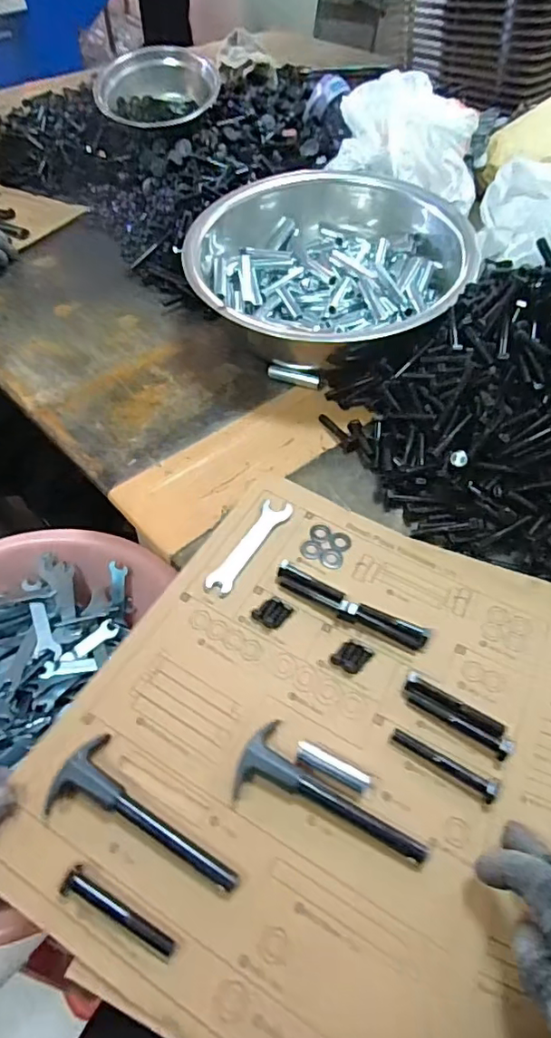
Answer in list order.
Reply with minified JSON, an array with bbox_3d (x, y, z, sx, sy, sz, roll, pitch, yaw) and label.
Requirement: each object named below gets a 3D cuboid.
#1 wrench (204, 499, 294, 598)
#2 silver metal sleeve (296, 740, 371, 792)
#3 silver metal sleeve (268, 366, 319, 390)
[{"bbox_3d":[-0.021,0.024,0.489,0.025,0.008,0.111,24,56,17],"label":"wrench"},{"bbox_3d":[0.039,0.168,0.375,0.052,0.012,0.013,22,55,16],"label":"silver metal sleeve"},{"bbox_3d":[0.023,-0.173,0.679,0.065,0.016,0.017,18,54,13],"label":"silver metal sleeve"}]

